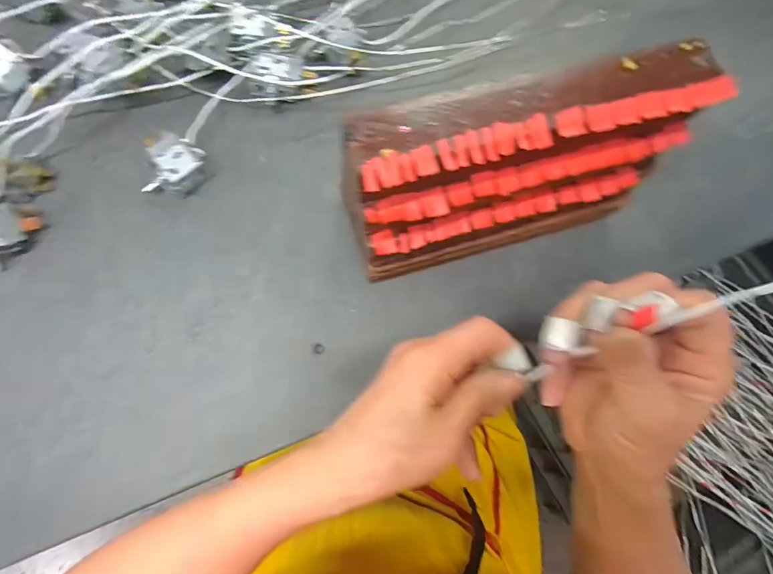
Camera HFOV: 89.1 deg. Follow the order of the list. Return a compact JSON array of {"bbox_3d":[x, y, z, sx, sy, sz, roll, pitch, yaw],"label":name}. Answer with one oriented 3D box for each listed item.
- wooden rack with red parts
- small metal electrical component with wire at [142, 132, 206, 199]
[{"bbox_3d":[0.095,-0.080,0.292,0.242,0.163,0.062,-15,76,-7],"label":"wooden rack with red parts"},{"bbox_3d":[-0.192,-0.109,0.356,0.046,0.023,0.052,12,74,1],"label":"small metal electrical component with wire"}]

